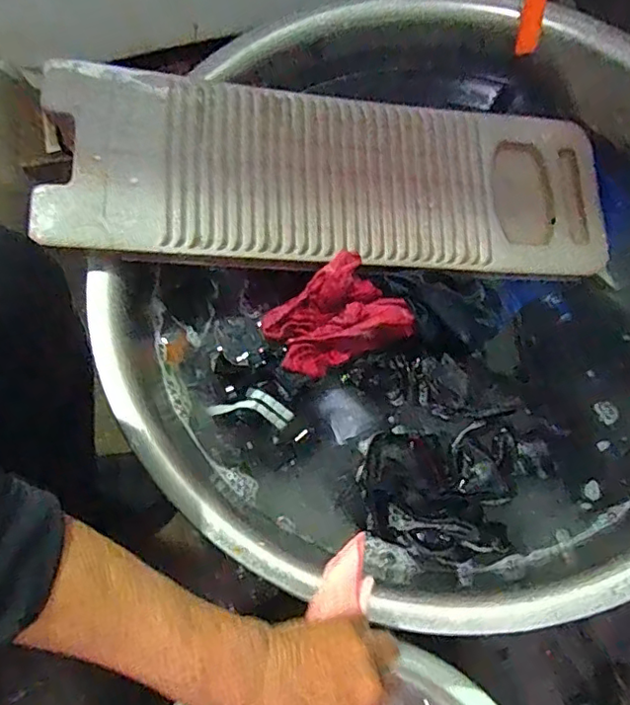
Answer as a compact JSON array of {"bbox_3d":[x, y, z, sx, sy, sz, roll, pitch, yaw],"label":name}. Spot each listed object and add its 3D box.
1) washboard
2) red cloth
[{"bbox_3d":[0.034,-0.183,0.609,0.601,0.042,0.201,0,72,-15],"label":"washboard"},{"bbox_3d":[0.021,-0.029,0.579,0.125,0.026,0.099,-37,88,14],"label":"red cloth"}]

